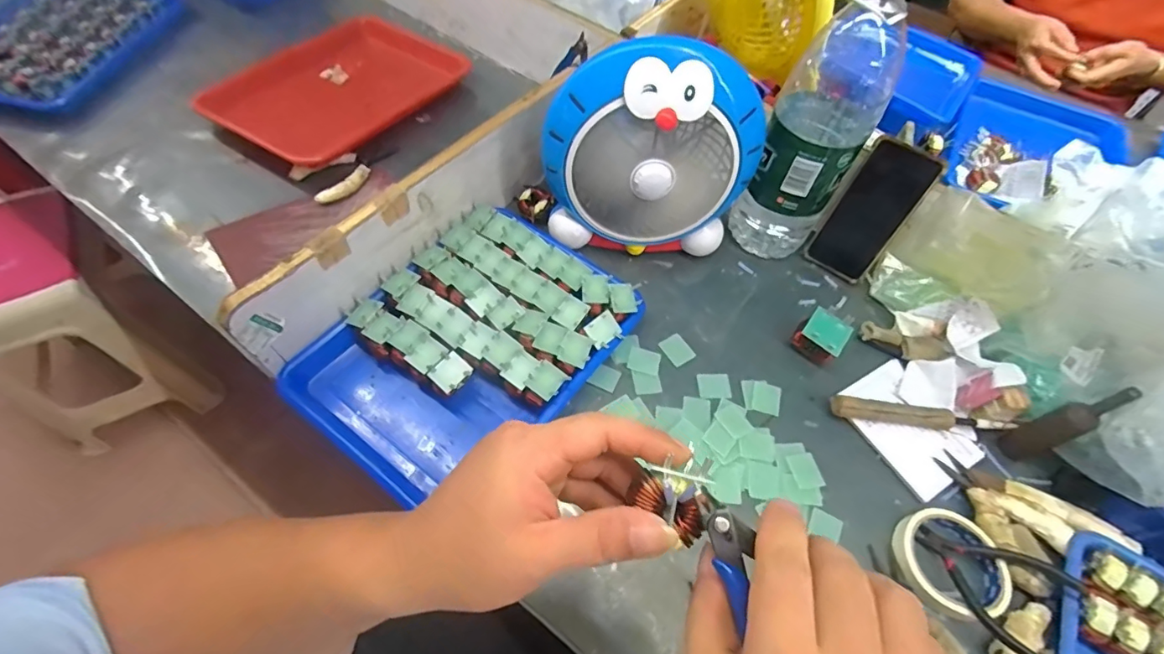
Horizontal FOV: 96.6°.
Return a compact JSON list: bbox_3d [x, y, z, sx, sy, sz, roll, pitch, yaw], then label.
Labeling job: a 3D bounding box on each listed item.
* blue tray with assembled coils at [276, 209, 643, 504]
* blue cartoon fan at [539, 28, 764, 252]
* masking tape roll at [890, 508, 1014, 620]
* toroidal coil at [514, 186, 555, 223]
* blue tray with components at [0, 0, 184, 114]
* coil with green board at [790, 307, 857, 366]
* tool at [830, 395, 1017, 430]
[{"bbox_3d":[-0.120,0.018,0.558,0.244,0.052,0.311,34,61,16],"label":"blue tray with assembled coils"},{"bbox_3d":[0.075,-0.182,0.574,0.233,0.228,0.070,-1,58,-5],"label":"blue cartoon fan"},{"bbox_3d":[0.340,0.216,0.478,0.096,0.016,0.088,25,59,11],"label":"masking tape roll"},{"bbox_3d":[-0.061,-0.163,0.684,0.041,0.018,0.048,-32,65,-22],"label":"toroidal coil"},{"bbox_3d":[-0.794,-0.455,0.798,0.234,0.048,0.357,3,57,-2],"label":"blue tray with components"},{"bbox_3d":[0.273,0.012,0.592,0.047,0.048,0.052,39,63,19],"label":"coil with green board"},{"bbox_3d":[0.358,0.096,0.551,0.179,0.023,0.023,9,57,1],"label":"tool"}]

